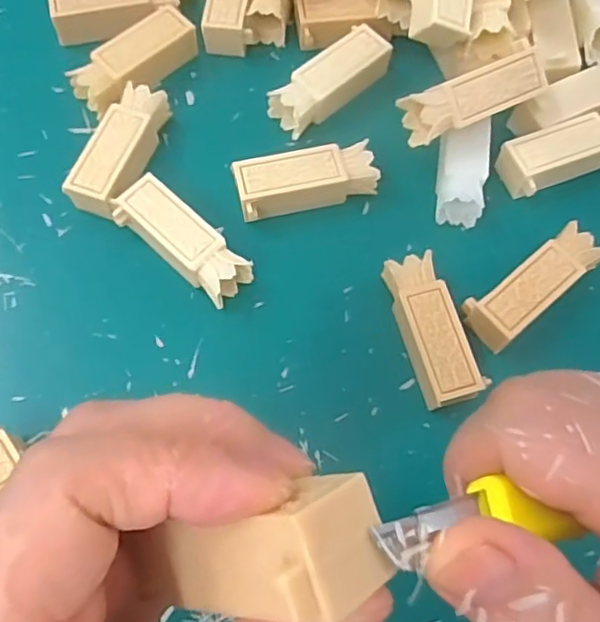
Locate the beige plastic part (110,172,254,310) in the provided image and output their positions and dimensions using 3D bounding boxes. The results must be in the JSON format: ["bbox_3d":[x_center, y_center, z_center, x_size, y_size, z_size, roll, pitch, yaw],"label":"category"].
[{"bbox_3d":[-0.050,-0.029,0.265,0.060,0.020,0.024,39,74,12],"label":"beige plastic part"}]

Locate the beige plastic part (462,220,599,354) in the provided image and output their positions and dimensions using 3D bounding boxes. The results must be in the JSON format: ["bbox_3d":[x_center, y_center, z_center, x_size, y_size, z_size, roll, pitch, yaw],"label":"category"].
[{"bbox_3d":[0.098,-0.010,0.263,0.061,0.020,0.022,-36,74,-12],"label":"beige plastic part"}]

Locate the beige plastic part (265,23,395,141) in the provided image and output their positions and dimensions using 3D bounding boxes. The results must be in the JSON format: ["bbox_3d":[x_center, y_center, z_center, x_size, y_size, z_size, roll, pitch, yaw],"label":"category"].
[{"bbox_3d":[0.014,-0.108,0.296,0.061,0.020,0.021,-40,75,-14],"label":"beige plastic part"}]

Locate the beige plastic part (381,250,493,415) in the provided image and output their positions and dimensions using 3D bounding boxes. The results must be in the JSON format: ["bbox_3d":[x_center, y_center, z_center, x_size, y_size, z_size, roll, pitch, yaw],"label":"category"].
[{"bbox_3d":[0.052,0.009,0.254,0.024,0.020,0.061,-17,71,-6],"label":"beige plastic part"}]

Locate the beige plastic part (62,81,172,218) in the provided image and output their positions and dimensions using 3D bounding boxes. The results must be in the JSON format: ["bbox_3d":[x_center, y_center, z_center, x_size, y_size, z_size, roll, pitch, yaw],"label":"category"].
[{"bbox_3d":[-0.079,-0.070,0.280,0.024,0.019,0.063,21,71,7],"label":"beige plastic part"}]

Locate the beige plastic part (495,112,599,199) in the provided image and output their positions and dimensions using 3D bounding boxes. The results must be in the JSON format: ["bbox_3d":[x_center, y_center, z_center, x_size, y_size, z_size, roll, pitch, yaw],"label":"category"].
[{"bbox_3d":[0.122,-0.073,0.285,0.060,0.020,0.023,-23,72,-9],"label":"beige plastic part"}]

